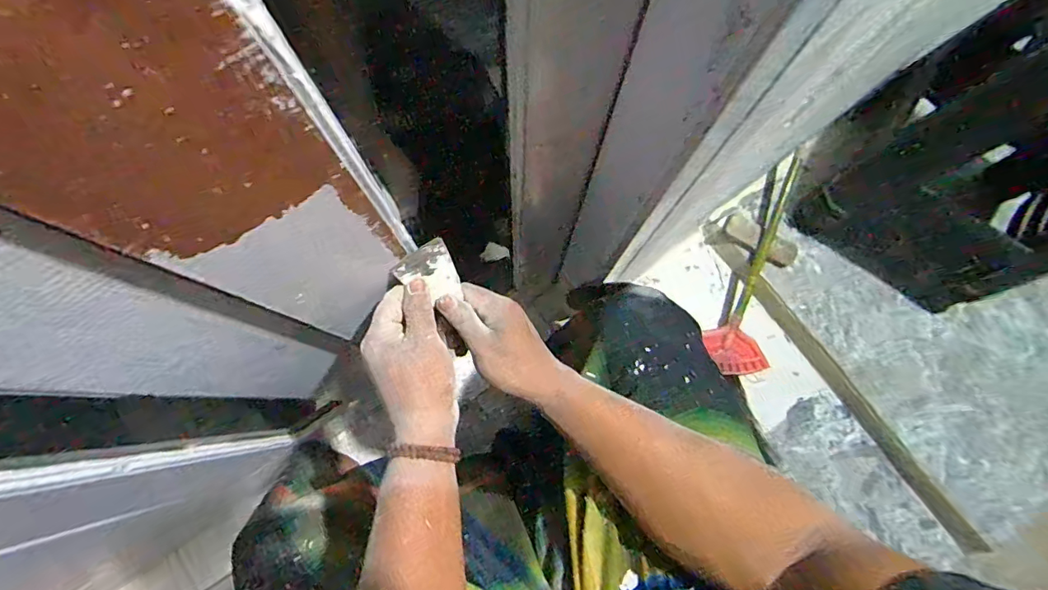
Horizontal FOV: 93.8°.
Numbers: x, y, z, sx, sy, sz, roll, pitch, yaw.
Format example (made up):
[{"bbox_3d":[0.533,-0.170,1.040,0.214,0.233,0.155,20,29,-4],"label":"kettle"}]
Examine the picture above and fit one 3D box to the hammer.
[{"bbox_3d":[0.639,0.137,0.943,0.114,0.077,0.776,-35,79,-9],"label":"hammer"}]

